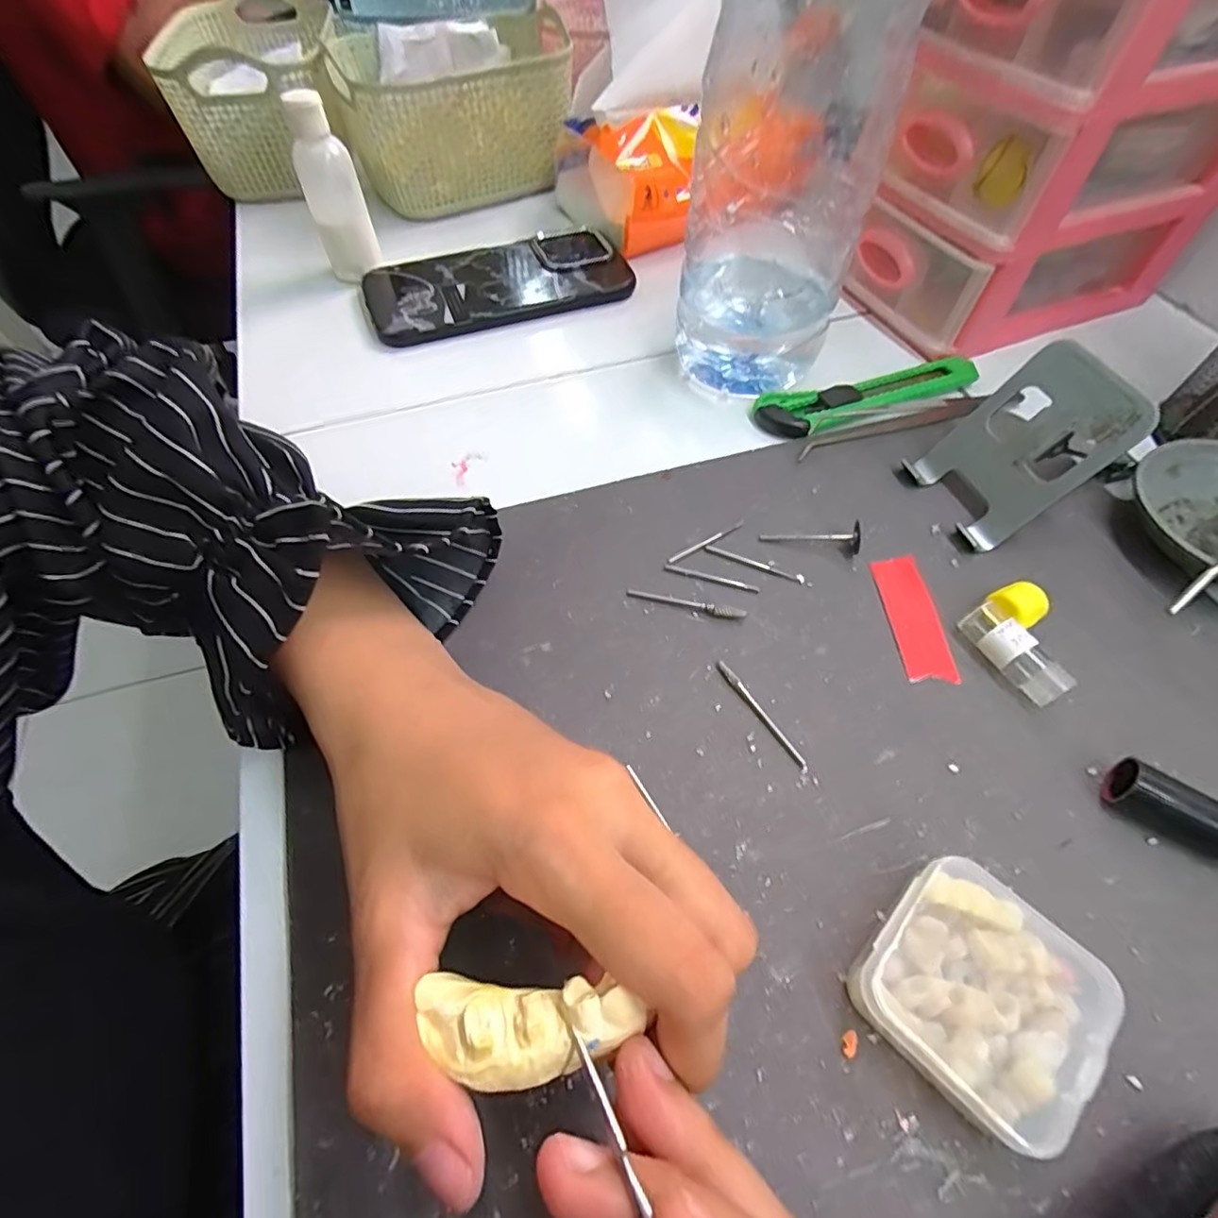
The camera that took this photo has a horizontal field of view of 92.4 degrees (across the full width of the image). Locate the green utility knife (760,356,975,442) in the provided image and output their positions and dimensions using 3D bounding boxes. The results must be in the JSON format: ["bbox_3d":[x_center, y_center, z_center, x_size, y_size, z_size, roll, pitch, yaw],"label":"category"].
[{"bbox_3d":[0.147,-0.120,0.327,0.134,0.008,0.030,-14,58,-9],"label":"green utility knife"}]

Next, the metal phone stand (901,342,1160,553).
[{"bbox_3d":[0.183,-0.073,0.261,0.047,0.065,0.059,-16,58,-10],"label":"metal phone stand"}]

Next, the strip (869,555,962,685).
[{"bbox_3d":[0.131,0.002,0.250,0.021,0.004,0.060,-1,57,0],"label":"strip"}]

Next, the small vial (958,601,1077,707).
[{"bbox_3d":[0.160,0.017,0.232,0.014,0.017,0.042,-21,59,-13],"label":"small vial"}]

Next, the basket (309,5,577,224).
[{"bbox_3d":[-0.113,-0.383,0.451,0.166,0.079,0.127,-27,61,-16],"label":"basket"}]

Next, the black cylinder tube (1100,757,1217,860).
[{"bbox_3d":[0.194,0.069,0.198,0.040,0.018,0.015,32,62,19],"label":"black cylinder tube"}]

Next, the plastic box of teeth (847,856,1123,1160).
[{"bbox_3d":[0.107,0.110,0.170,0.055,0.020,0.056,-38,64,-22],"label":"plastic box of teeth"}]

